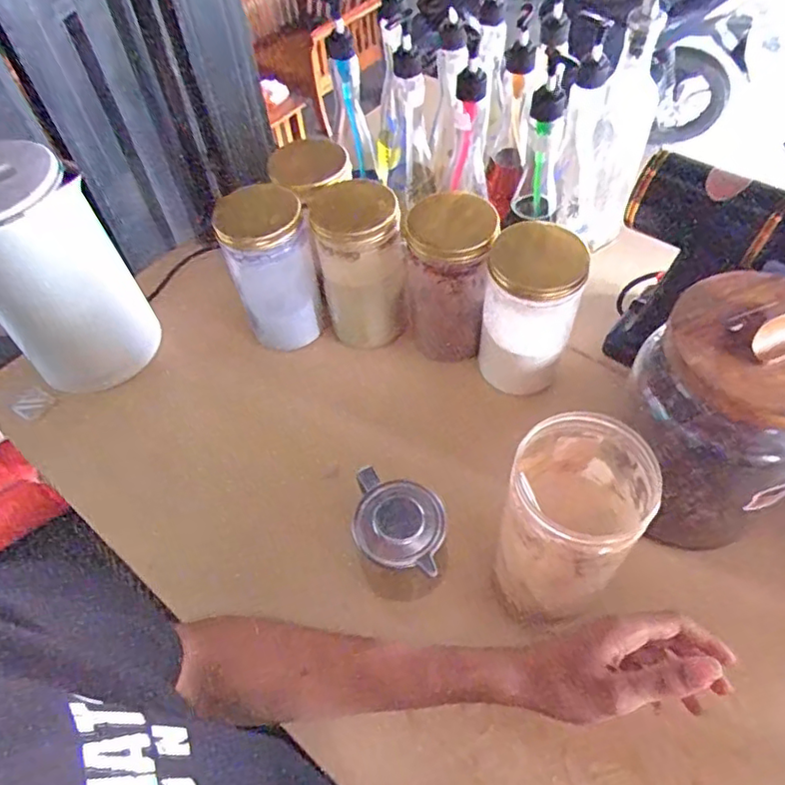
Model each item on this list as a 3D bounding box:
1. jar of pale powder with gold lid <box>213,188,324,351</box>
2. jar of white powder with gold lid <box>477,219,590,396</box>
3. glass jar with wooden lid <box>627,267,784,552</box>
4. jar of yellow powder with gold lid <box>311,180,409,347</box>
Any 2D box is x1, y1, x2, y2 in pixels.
[{"bbox_3d":[-0.127,-0.130,0.651,0.085,0.185,0.079,-2,54,3],"label":"jar of pale powder with gold lid"},{"bbox_3d":[0.137,-0.072,0.607,0.090,0.161,0.073,9,55,10],"label":"jar of white powder with gold lid"},{"bbox_3d":[0.261,0.023,0.484,0.128,0.218,0.137,-16,55,-8],"label":"glass jar with wooden lid"},{"bbox_3d":[-0.034,-0.142,0.671,0.088,0.162,0.096,-2,54,3],"label":"jar of yellow powder with gold lid"}]

